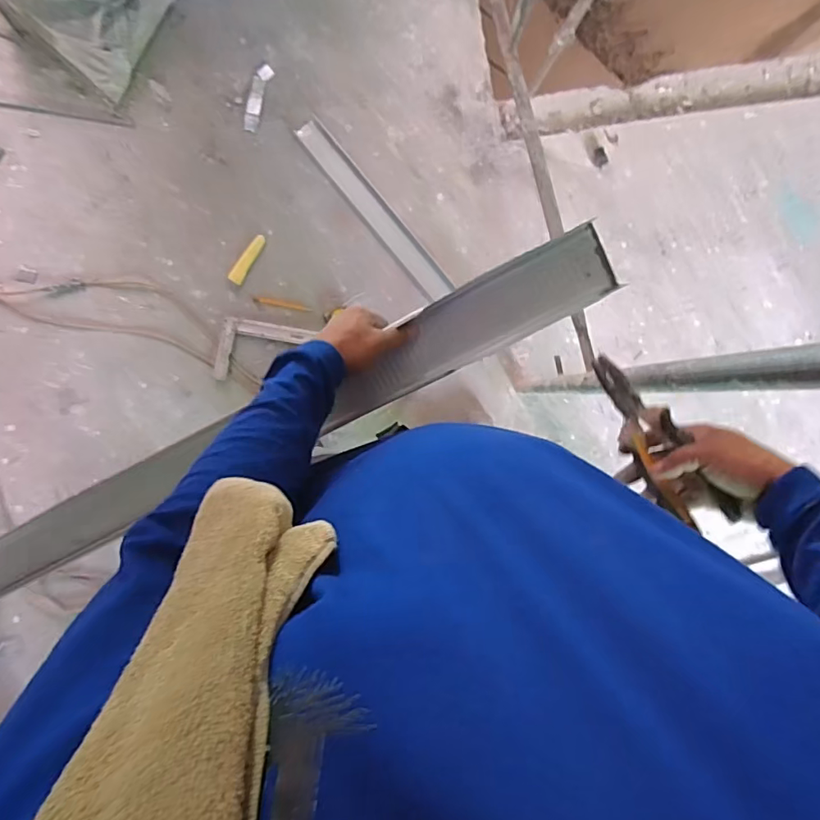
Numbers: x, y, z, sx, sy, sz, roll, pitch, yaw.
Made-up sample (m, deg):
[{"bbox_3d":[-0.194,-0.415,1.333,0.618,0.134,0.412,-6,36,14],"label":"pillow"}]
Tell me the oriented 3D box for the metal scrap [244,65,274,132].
[{"bbox_3d":[-0.387,-0.785,1.310,0.043,0.008,0.169,16,87,-4],"label":"metal scrap"}]

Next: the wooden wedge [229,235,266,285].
[{"bbox_3d":[-0.409,-0.379,1.304,0.035,0.010,0.136,29,86,-3],"label":"wooden wedge"}]

